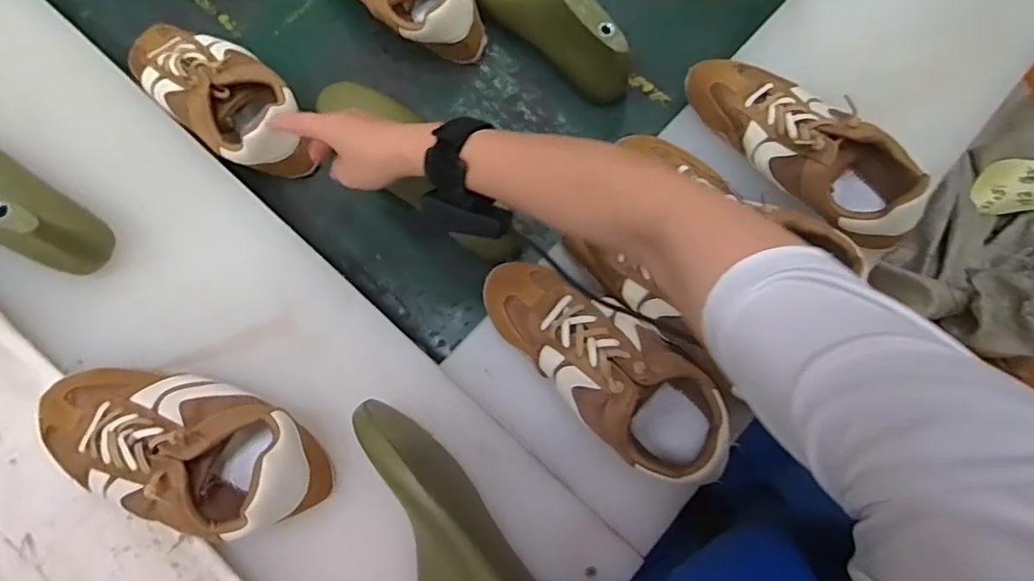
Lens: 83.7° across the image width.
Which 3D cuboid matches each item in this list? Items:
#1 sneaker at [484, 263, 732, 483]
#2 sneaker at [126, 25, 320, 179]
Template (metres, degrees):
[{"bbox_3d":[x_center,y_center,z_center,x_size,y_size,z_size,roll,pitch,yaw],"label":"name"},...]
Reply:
[{"bbox_3d":[0.070,0.058,0.499,0.089,0.077,0.235,-42,79,-11],"label":"sneaker"},{"bbox_3d":[-0.310,-0.206,0.600,0.240,0.075,0.097,40,78,9],"label":"sneaker"}]

